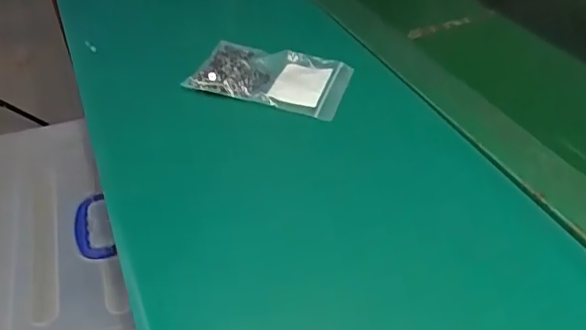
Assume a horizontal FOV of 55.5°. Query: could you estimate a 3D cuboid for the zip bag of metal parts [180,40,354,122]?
[{"bbox_3d":[-0.024,-0.090,0.562,0.153,0.028,0.090,8,40,12],"label":"zip bag of metal parts"}]

